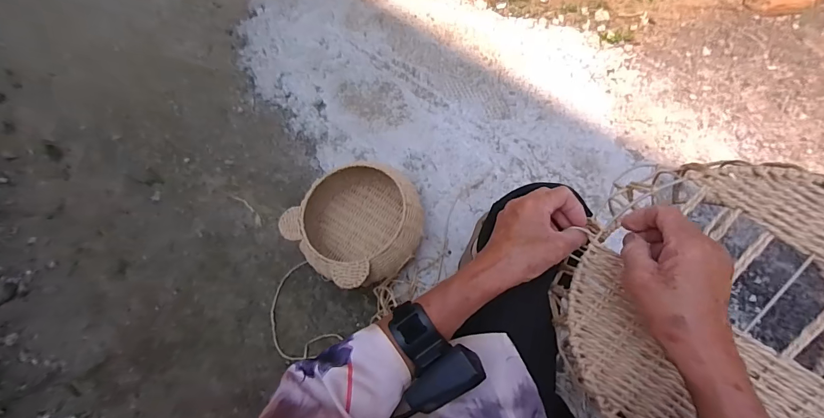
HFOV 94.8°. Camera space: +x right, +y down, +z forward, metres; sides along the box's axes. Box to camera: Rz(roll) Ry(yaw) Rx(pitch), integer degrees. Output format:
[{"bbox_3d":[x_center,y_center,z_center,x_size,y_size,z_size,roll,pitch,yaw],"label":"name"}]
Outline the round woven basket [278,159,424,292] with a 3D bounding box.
[{"bbox_3d":[-0.129,0.037,0.914,0.299,0.161,0.277,-1,62,2],"label":"round woven basket"}]

